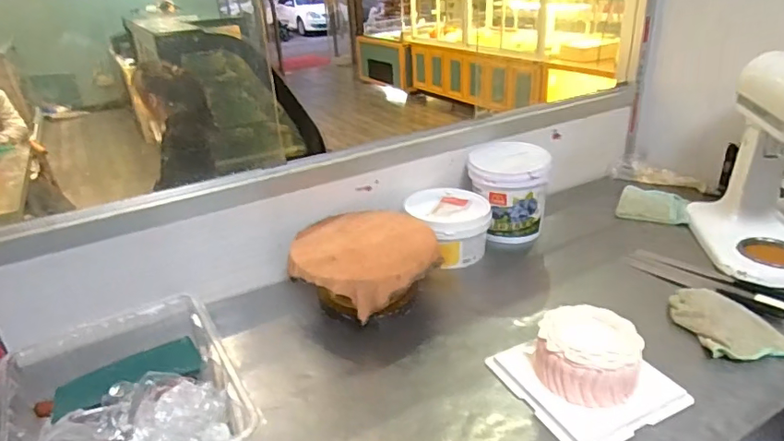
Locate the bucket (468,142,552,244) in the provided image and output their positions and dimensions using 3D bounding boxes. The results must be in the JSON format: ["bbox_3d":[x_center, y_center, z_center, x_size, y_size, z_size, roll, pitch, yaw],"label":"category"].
[{"bbox_3d":[0.290,-0.069,1.293,0.179,0.204,0.169,-1,26,5],"label":"bucket"}]

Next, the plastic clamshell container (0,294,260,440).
[{"bbox_3d":[-0.402,0.283,0.775,0.308,0.114,0.386,-19,30,-28],"label":"plastic clamshell container"}]

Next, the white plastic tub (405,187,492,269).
[{"bbox_3d":[0.131,0.012,1.240,0.188,0.120,0.183,-3,26,1],"label":"white plastic tub"}]

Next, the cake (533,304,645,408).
[{"bbox_3d":[0.313,0.221,0.836,0.161,0.096,0.154,7,28,21],"label":"cake"}]

